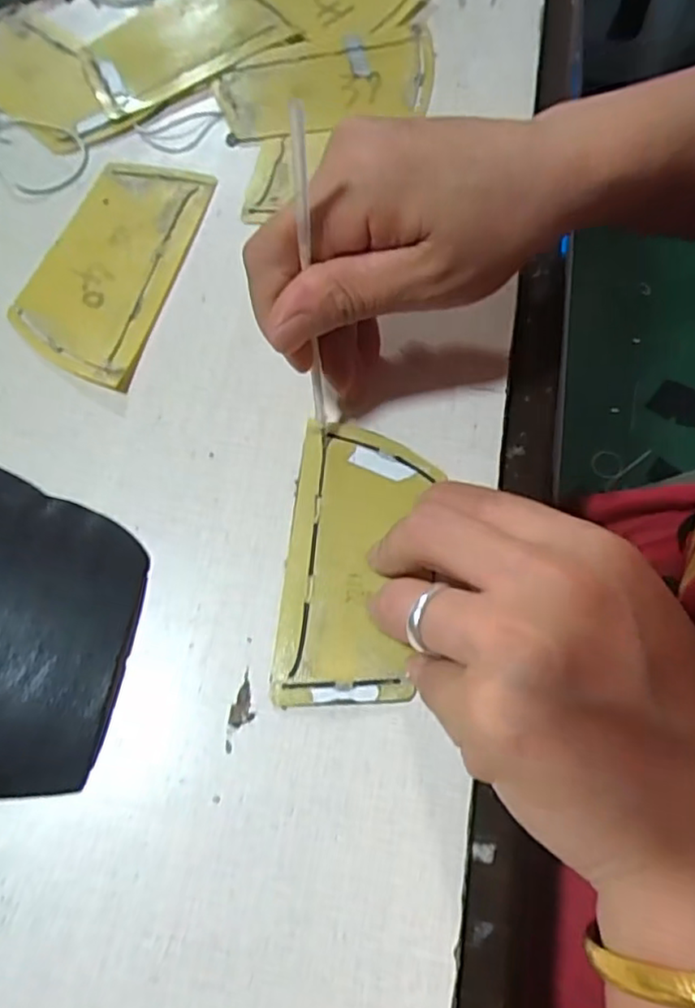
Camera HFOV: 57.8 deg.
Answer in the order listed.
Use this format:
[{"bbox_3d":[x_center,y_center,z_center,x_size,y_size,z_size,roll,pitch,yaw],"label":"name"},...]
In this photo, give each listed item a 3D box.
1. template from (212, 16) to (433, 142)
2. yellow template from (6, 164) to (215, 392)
[{"bbox_3d":[-0.008,-0.224,0.336,0.118,0.011,0.055,-16,71,-9],"label":"template"},{"bbox_3d":[-0.110,-0.113,0.296,0.064,0.004,0.119,17,72,6],"label":"yellow template"}]

